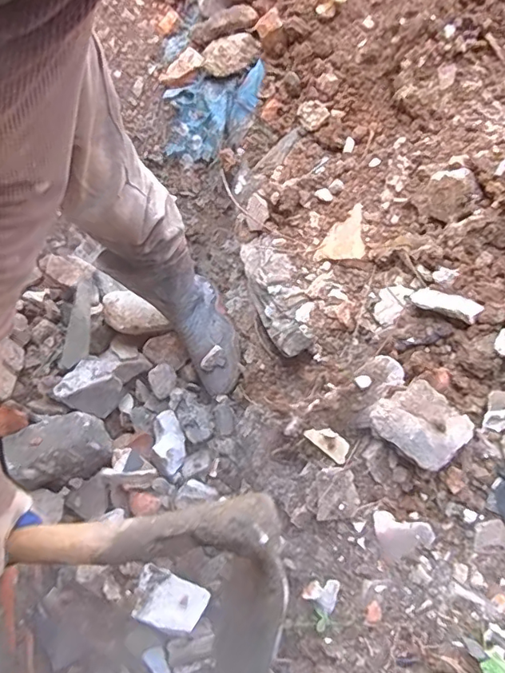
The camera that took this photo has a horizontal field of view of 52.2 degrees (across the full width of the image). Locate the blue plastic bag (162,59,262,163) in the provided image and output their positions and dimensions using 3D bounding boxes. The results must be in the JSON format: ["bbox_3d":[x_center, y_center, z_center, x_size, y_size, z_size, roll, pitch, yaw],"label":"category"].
[{"bbox_3d":[-0.077,-0.448,1.047,0.217,0.035,0.152,-4,103,20],"label":"blue plastic bag"}]

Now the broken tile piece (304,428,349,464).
[{"bbox_3d":[0.112,0.157,0.769,0.069,0.010,0.034,37,95,20],"label":"broken tile piece"}]

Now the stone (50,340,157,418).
[{"bbox_3d":[-0.318,0.084,1.096,0.107,0.098,0.184,39,76,13],"label":"stone"}]

